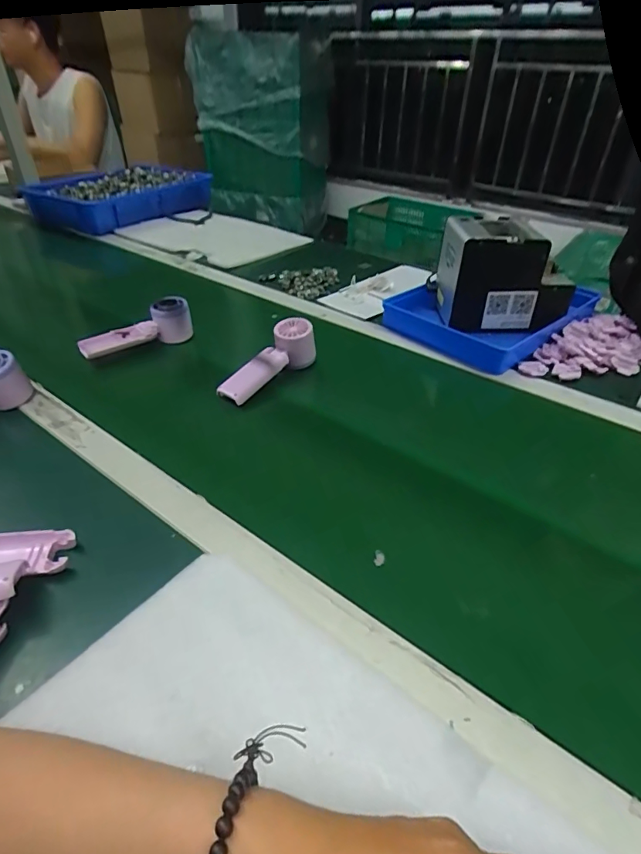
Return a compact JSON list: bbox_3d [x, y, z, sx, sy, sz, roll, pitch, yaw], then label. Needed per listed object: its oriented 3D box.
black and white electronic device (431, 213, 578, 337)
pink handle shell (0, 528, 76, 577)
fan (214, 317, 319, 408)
[{"bbox_3d":[0.288,-0.244,0.771,0.179,0.145,0.141,3,38,1],"label":"black and white electronic device"},{"bbox_3d":[-0.272,0.113,0.422,0.105,0.018,0.045,1,38,-1],"label":"pink handle shell"},{"bbox_3d":[-0.071,-0.084,0.664,0.055,0.059,0.161,30,60,33],"label":"fan"}]

